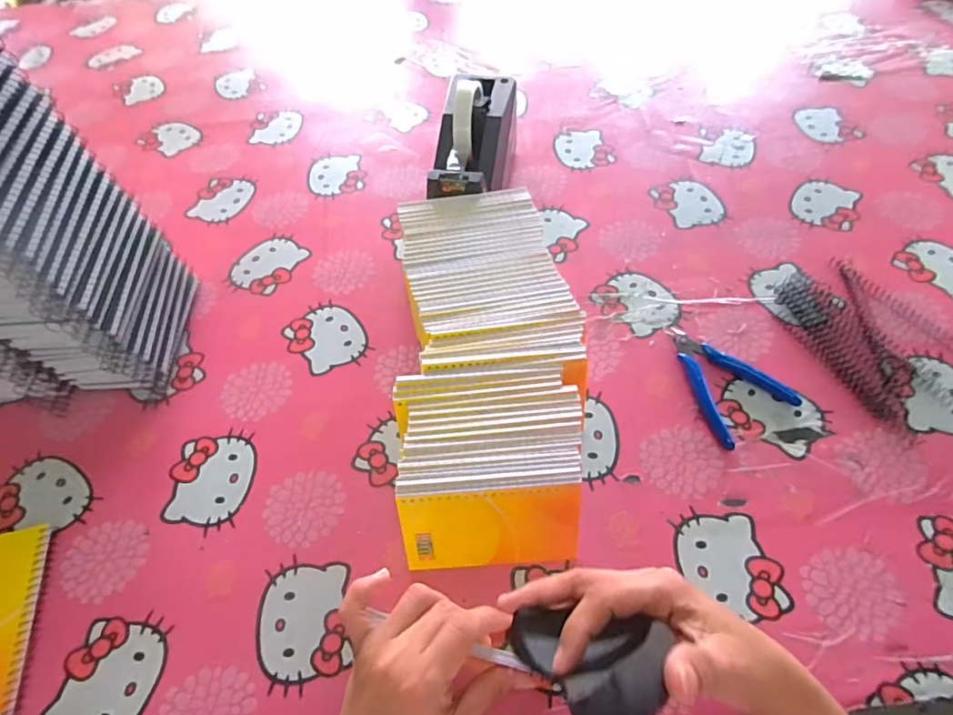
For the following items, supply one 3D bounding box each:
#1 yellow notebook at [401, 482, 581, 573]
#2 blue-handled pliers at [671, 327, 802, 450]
[{"bbox_3d":[0.011,0.128,0.387,0.128,0.077,0.006,-4,32,0],"label":"yellow notebook"},{"bbox_3d":[0.219,0.018,0.478,0.083,0.012,0.115,-29,60,-15],"label":"blue-handled pliers"}]

